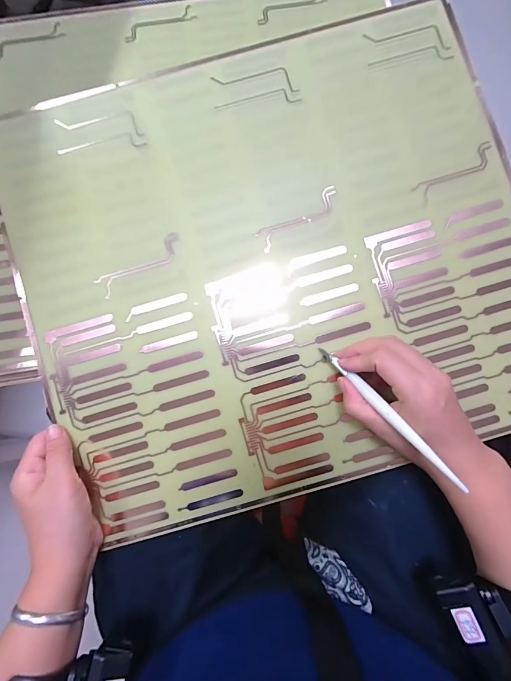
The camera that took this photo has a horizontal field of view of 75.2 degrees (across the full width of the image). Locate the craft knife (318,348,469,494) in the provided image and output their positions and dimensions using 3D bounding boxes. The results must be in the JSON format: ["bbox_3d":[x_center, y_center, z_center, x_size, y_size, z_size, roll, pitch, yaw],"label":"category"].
[{"bbox_3d":[0.100,0.053,0.266,0.008,0.009,0.143,-35,53,-7],"label":"craft knife"}]

